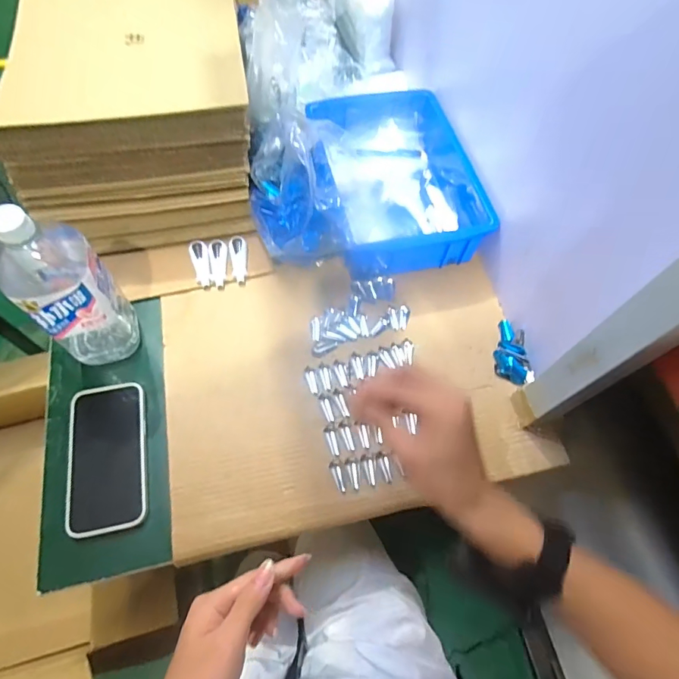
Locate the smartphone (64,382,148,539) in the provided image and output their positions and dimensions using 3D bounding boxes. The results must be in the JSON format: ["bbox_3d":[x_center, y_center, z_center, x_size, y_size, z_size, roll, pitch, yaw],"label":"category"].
[{"bbox_3d":[-0.269,0.134,0.519,0.083,0.012,0.170,-11,64,-3],"label":"smartphone"}]

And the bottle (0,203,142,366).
[{"bbox_3d":[-0.304,-0.055,0.498,0.099,0.227,0.093,38,68,16],"label":"bottle"}]

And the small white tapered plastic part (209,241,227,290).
[{"bbox_3d":[-0.175,-0.111,0.647,0.024,0.006,0.080,-7,64,-6],"label":"small white tapered plastic part"}]

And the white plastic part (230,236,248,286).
[{"bbox_3d":[-0.146,-0.117,0.654,0.023,0.009,0.081,-8,64,-6],"label":"white plastic part"}]

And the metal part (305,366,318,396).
[{"bbox_3d":[-0.035,0.053,0.573,0.013,0.004,0.041,-11,65,-7],"label":"metal part"}]

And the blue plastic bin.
[{"bbox_3d":[0.086,-0.247,0.685,0.205,0.078,0.289,-11,65,-7],"label":"blue plastic bin"}]

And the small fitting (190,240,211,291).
[{"bbox_3d":[-0.200,-0.109,0.647,0.022,0.010,0.081,-14,65,-9],"label":"small fitting"}]

